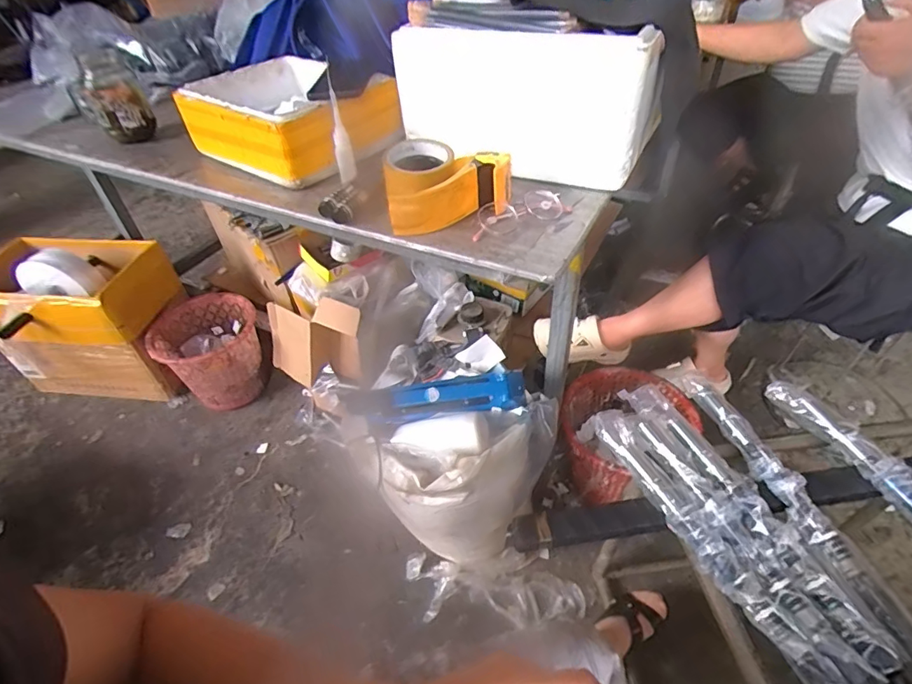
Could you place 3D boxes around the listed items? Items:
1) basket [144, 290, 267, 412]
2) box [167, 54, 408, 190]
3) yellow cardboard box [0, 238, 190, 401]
[{"bbox_3d":[-0.707,0.049,1.459,0.273,0.284,0.256,-19,46,-15],"label":"basket"},{"bbox_3d":[-0.272,-0.358,0.779,0.351,0.105,0.212,27,52,28],"label":"box"},{"bbox_3d":[-1.081,-0.063,1.472,0.523,0.466,0.312,2,45,6],"label":"yellow cardboard box"}]

